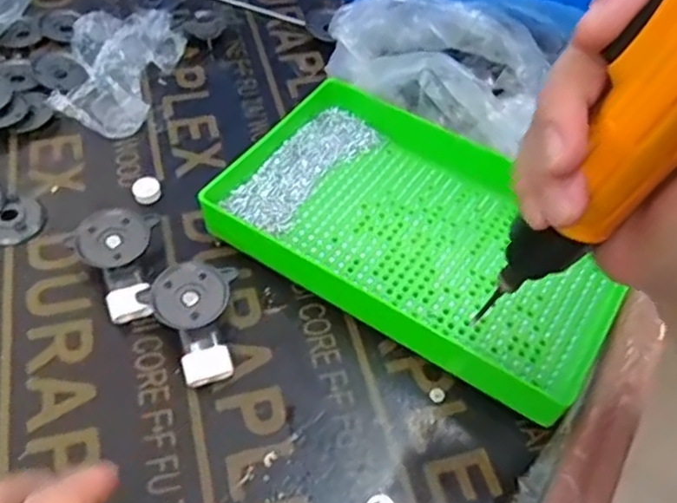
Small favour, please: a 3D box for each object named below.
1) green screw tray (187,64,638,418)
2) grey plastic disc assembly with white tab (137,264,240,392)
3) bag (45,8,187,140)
[{"bbox_3d":[0.051,-0.013,0.429,0.247,0.039,0.149,28,56,18],"label":"green screw tray"},{"bbox_3d":[-0.076,0.039,0.389,0.051,0.028,0.067,-28,58,-22],"label":"grey plastic disc assembly with white tab"},{"bbox_3d":[-0.178,-0.147,0.532,0.087,0.023,0.130,11,52,6],"label":"bag"}]

